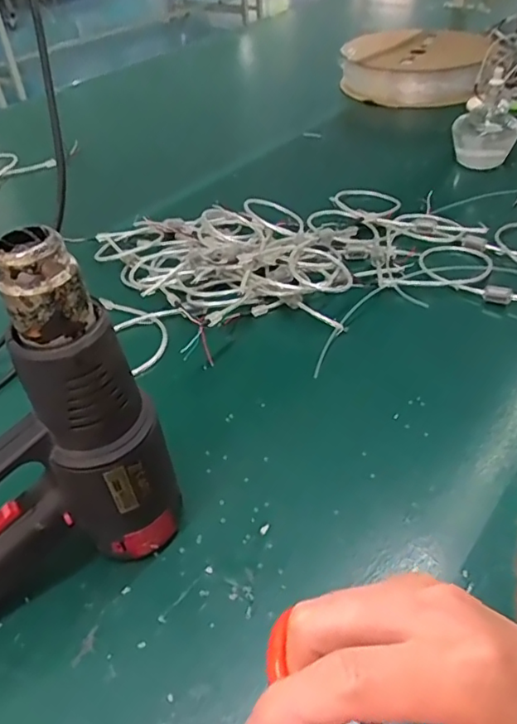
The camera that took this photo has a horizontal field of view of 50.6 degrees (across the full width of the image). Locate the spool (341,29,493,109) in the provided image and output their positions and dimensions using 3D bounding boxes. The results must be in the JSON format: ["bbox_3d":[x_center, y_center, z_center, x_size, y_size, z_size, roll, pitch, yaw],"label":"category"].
[{"bbox_3d":[0.308,-0.600,1.091,0.273,0.105,0.255,12,45,17],"label":"spool"}]

